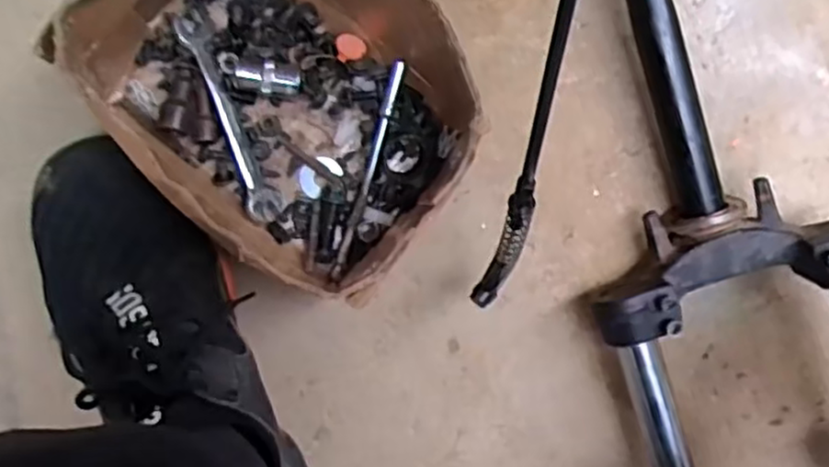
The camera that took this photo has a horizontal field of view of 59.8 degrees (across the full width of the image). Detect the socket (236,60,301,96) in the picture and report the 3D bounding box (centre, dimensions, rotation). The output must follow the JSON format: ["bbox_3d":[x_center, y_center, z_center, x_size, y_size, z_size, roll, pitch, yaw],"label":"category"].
[{"bbox_3d":[-0.089,-0.095,0.440,0.039,0.019,0.018,12,91,-7],"label":"socket"}]

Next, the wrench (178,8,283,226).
[{"bbox_3d":[-0.113,-0.070,0.444,0.019,0.013,0.131,-21,95,-5],"label":"wrench"}]

